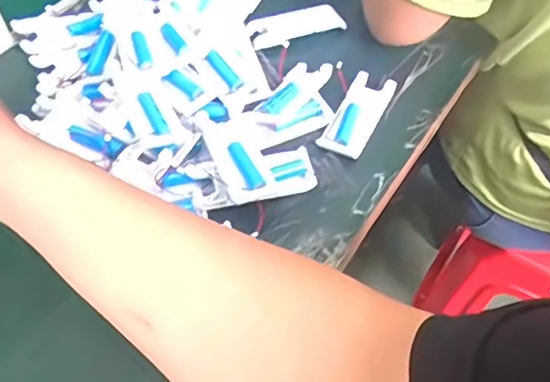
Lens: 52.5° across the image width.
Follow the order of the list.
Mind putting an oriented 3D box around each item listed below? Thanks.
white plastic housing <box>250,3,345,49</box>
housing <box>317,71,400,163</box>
[{"bbox_3d":[0.023,-0.179,0.598,0.099,0.010,0.042,-13,55,-9],"label":"white plastic housing"},{"bbox_3d":[0.078,-0.072,0.516,0.040,0.017,0.101,24,59,16],"label":"housing"}]

